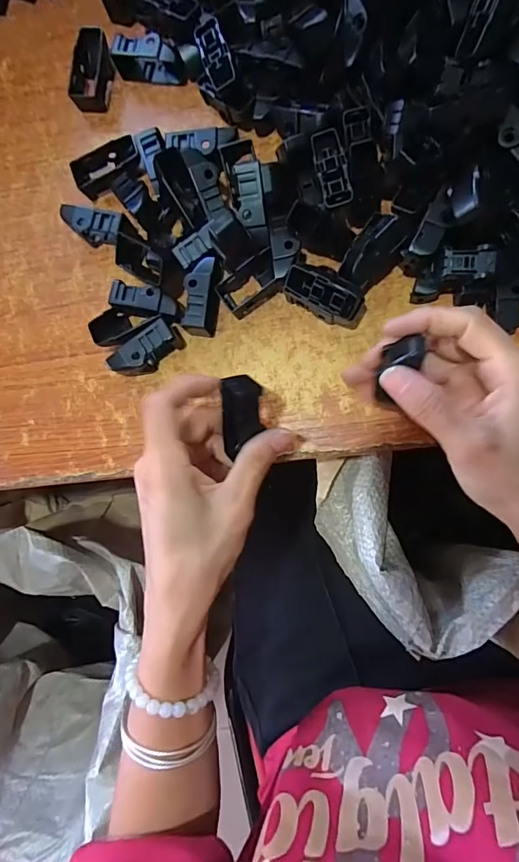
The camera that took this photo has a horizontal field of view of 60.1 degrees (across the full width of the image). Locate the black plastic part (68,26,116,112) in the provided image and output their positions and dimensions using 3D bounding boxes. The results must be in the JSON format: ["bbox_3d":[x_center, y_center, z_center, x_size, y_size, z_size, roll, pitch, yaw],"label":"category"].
[{"bbox_3d":[-0.123,-0.265,0.332,0.027,0.020,0.050,7,87,7],"label":"black plastic part"}]

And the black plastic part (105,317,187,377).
[{"bbox_3d":[-0.077,-0.054,0.307,0.050,0.023,0.019,-37,83,3],"label":"black plastic part"}]

